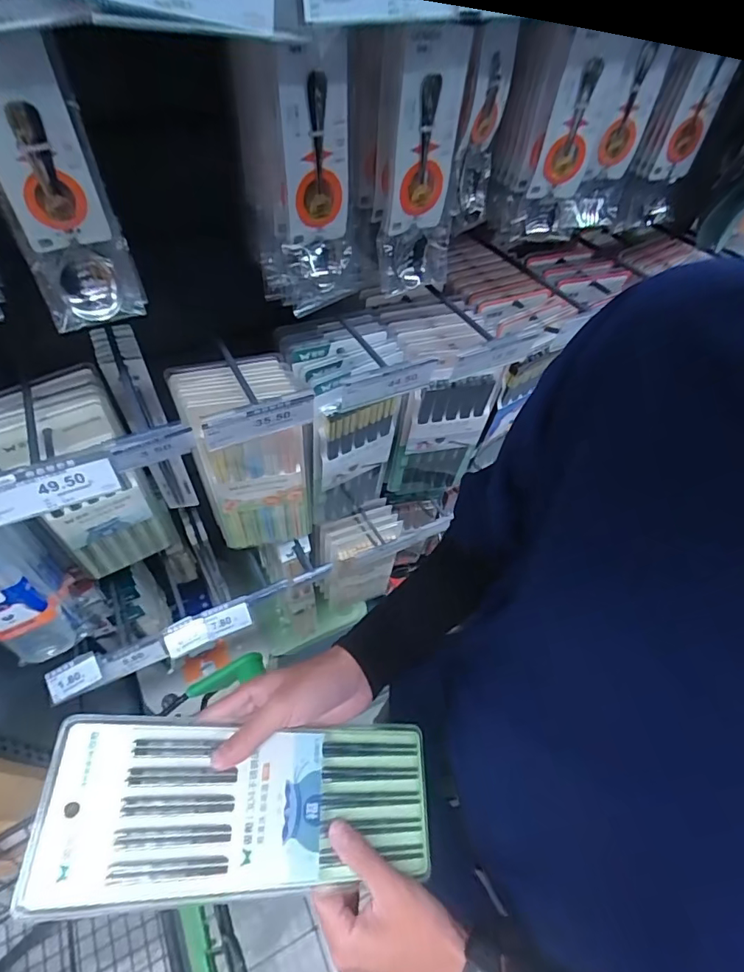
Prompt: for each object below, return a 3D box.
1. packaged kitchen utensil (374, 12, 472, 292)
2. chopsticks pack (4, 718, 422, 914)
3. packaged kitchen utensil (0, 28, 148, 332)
[{"bbox_3d":[0.048,-0.273,0.445,0.076,0.207,0.032,-25,58,-16],"label":"packaged kitchen utensil"},{"bbox_3d":[-0.084,0.232,0.369,0.279,0.022,0.108,10,50,-22],"label":"chopsticks pack"},{"bbox_3d":[-0.198,-0.179,0.318,0.065,0.162,0.030,-27,60,-23],"label":"packaged kitchen utensil"}]

